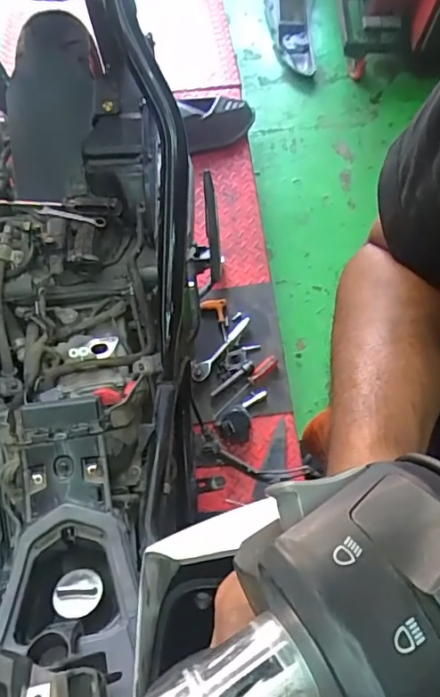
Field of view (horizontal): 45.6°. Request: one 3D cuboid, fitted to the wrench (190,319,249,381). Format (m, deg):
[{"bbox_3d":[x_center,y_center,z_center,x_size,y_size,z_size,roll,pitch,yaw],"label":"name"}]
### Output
[{"bbox_3d":[-0.002,-0.004,1.247,0.045,0.025,0.190,37,77,9],"label":"wrench"}]

